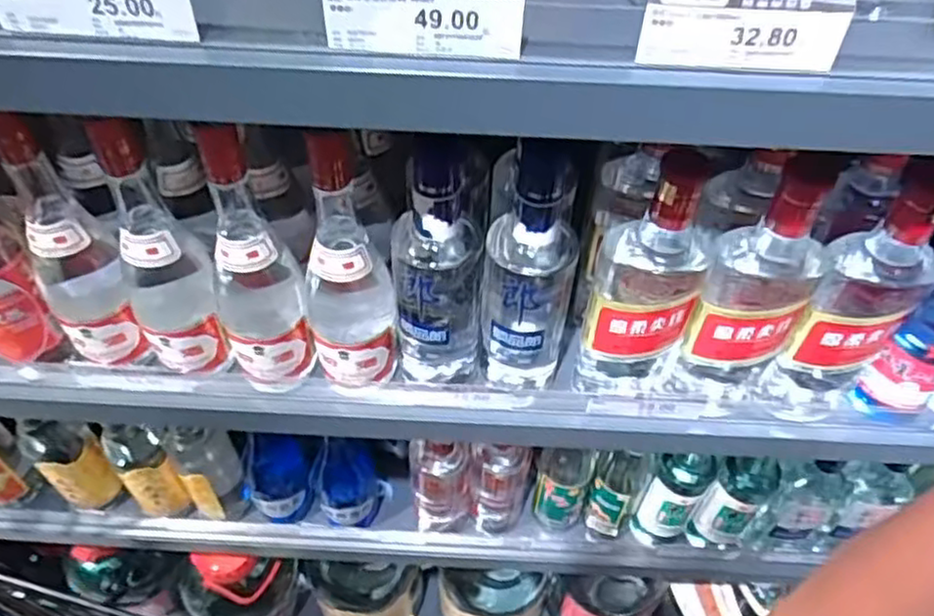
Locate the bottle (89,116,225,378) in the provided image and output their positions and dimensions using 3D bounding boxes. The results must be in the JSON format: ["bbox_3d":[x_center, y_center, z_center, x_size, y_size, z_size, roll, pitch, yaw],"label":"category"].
[{"bbox_3d":[-0.240,-0.042,0.546,0.066,0.222,0.073,-20,56,-19],"label":"bottle"}]

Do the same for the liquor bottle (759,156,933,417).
[{"bbox_3d":[0.296,-0.002,0.539,0.070,0.256,0.064,37,58,23],"label":"liquor bottle"}]

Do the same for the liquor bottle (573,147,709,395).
[{"bbox_3d":[0.142,-0.019,0.548,0.077,0.241,0.064,15,52,8],"label":"liquor bottle"}]

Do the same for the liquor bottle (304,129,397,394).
[{"bbox_3d":[-0.095,-0.026,0.551,0.068,0.248,0.062,-8,53,-10],"label":"liquor bottle"}]

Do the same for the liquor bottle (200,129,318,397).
[{"bbox_3d":[-0.167,-0.028,0.551,0.065,0.244,0.062,-15,54,-15],"label":"liquor bottle"}]

